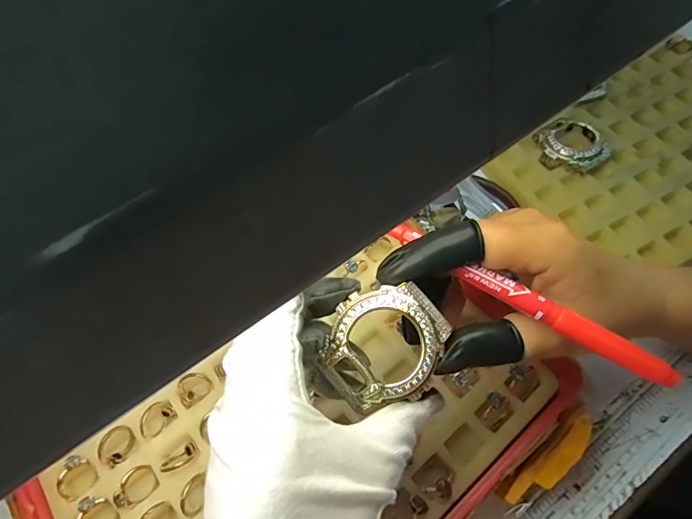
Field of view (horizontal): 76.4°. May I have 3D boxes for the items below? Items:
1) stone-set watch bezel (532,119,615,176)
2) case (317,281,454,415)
[{"bbox_3d":[0.179,-0.090,0.348,0.055,0.016,0.040,23,62,18],"label":"stone-set watch bezel"},{"bbox_3d":[0.017,0.036,0.183,0.052,0.007,0.047,-38,85,-3],"label":"case"}]

